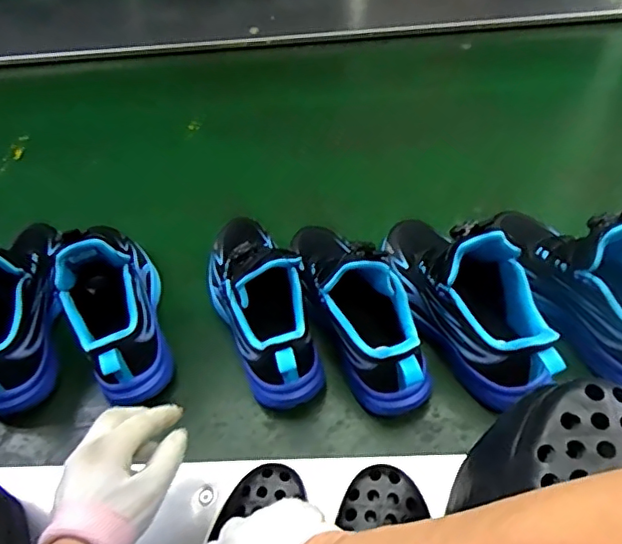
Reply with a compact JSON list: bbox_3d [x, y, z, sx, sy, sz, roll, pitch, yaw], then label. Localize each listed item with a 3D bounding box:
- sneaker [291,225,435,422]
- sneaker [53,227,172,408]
[{"bbox_3d":[0.044,0.025,0.592,0.077,0.121,0.238,-20,53,-10],"label":"sneaker"},{"bbox_3d":[-0.219,0.015,0.615,0.089,0.135,0.222,-24,54,-13],"label":"sneaker"}]

